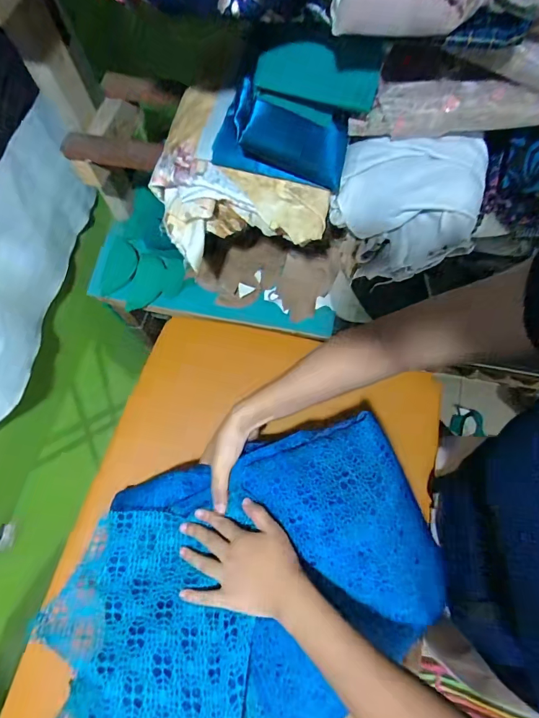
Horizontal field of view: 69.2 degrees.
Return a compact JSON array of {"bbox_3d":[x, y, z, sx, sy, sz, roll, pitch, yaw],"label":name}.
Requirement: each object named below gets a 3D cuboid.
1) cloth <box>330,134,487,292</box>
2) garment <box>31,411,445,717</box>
[{"bbox_3d":[0.177,-0.190,0.529,0.181,0.169,0.116,13,69,6],"label":"cloth"},{"bbox_3d":[-0.070,0.291,0.405,0.331,0.109,0.546,39,74,15],"label":"garment"}]

